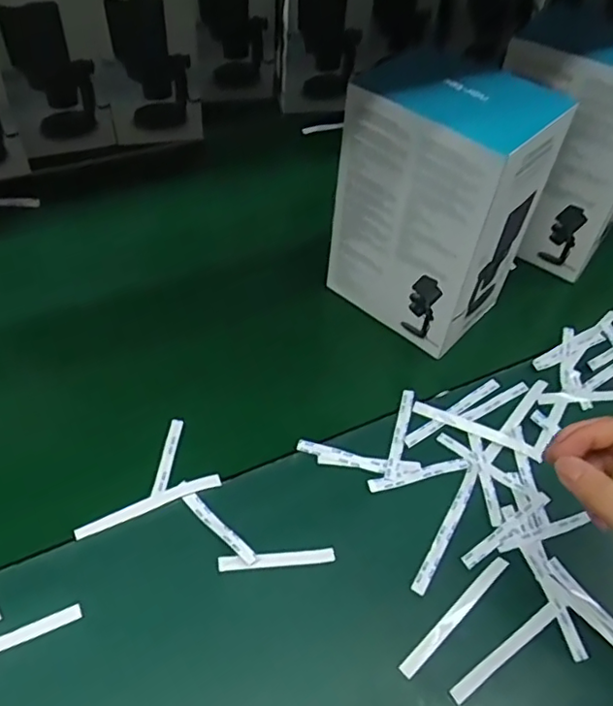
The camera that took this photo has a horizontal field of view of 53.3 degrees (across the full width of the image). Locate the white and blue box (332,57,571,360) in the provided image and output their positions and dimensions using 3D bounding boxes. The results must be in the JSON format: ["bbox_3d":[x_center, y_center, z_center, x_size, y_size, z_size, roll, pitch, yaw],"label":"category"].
[{"bbox_3d":[0.121,-0.137,0.579,0.153,0.220,0.120,35,57,21],"label":"white and blue box"}]

